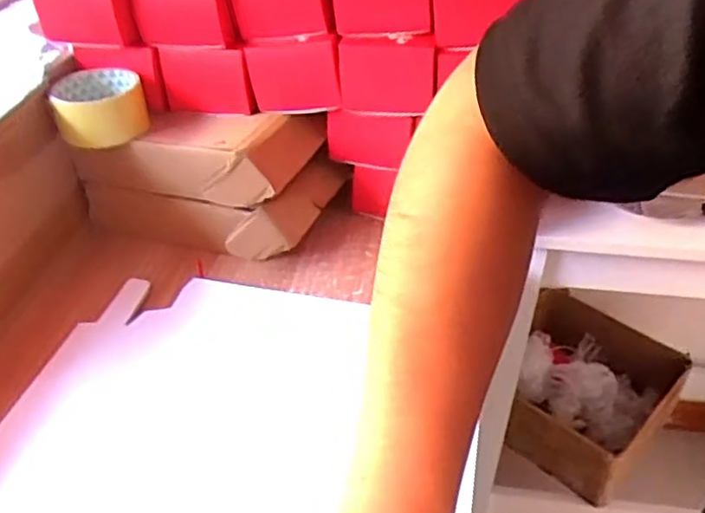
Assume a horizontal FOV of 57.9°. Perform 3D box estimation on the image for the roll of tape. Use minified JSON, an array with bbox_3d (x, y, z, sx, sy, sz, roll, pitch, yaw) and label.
[{"bbox_3d":[-0.243,-0.146,0.613,0.080,0.048,0.083,0,39,0],"label":"roll of tape"}]

